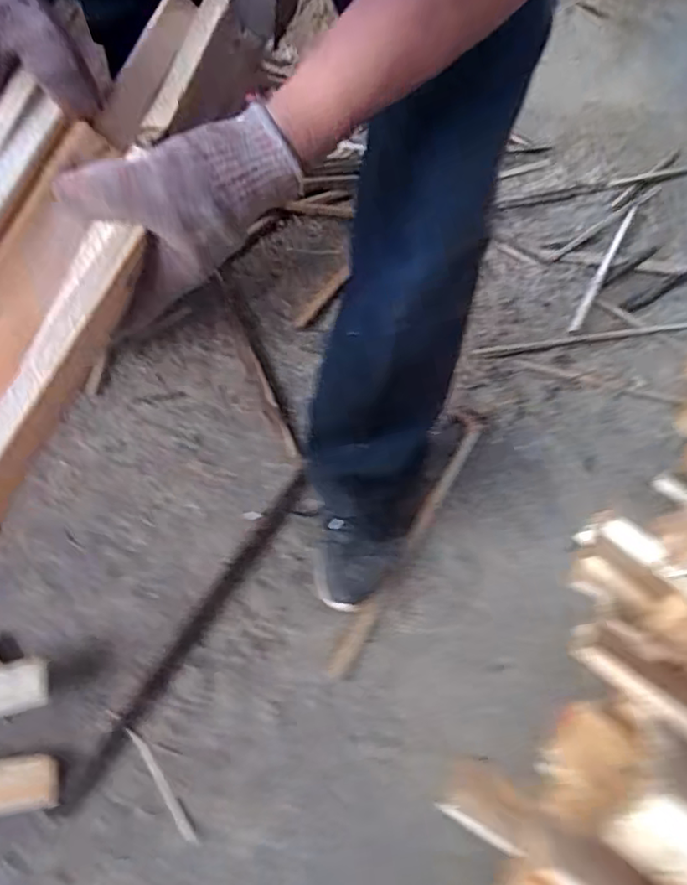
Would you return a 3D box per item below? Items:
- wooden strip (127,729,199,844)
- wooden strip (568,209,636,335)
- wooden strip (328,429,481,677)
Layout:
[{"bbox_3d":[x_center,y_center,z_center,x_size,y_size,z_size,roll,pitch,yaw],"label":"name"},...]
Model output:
[{"bbox_3d":[-0.190,0.356,0.649,0.011,0.006,0.132,-29,64,-26],"label":"wooden strip"},{"bbox_3d":[0.564,-0.388,1.325,0.020,0.017,0.515,27,56,14],"label":"wooden strip"},{"bbox_3d":[0.097,0.126,0.863,0.029,0.013,0.445,29,55,11],"label":"wooden strip"}]

